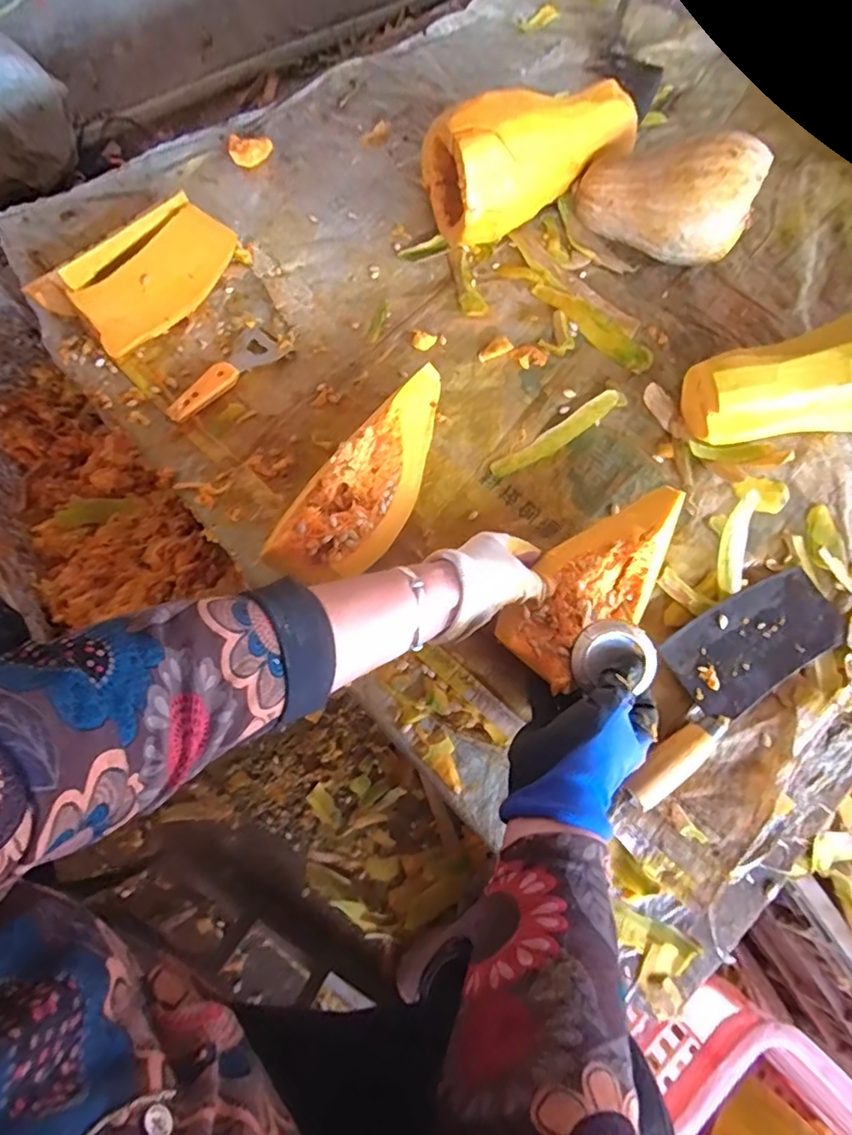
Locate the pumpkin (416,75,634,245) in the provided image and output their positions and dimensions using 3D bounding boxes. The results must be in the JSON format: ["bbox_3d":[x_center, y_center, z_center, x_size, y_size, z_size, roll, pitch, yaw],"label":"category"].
[{"bbox_3d":[0.127,-0.444,0.623,0.233,0.128,0.111,-22,73,-8],"label":"pumpkin"}]

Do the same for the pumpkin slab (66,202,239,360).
[{"bbox_3d":[-0.281,-0.307,0.606,0.077,0.021,0.186,42,74,-10],"label":"pumpkin slab"}]

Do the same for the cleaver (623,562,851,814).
[{"bbox_3d":[0.259,0.089,0.497,0.267,0.028,0.089,-33,75,-11],"label":"cleaver"}]

